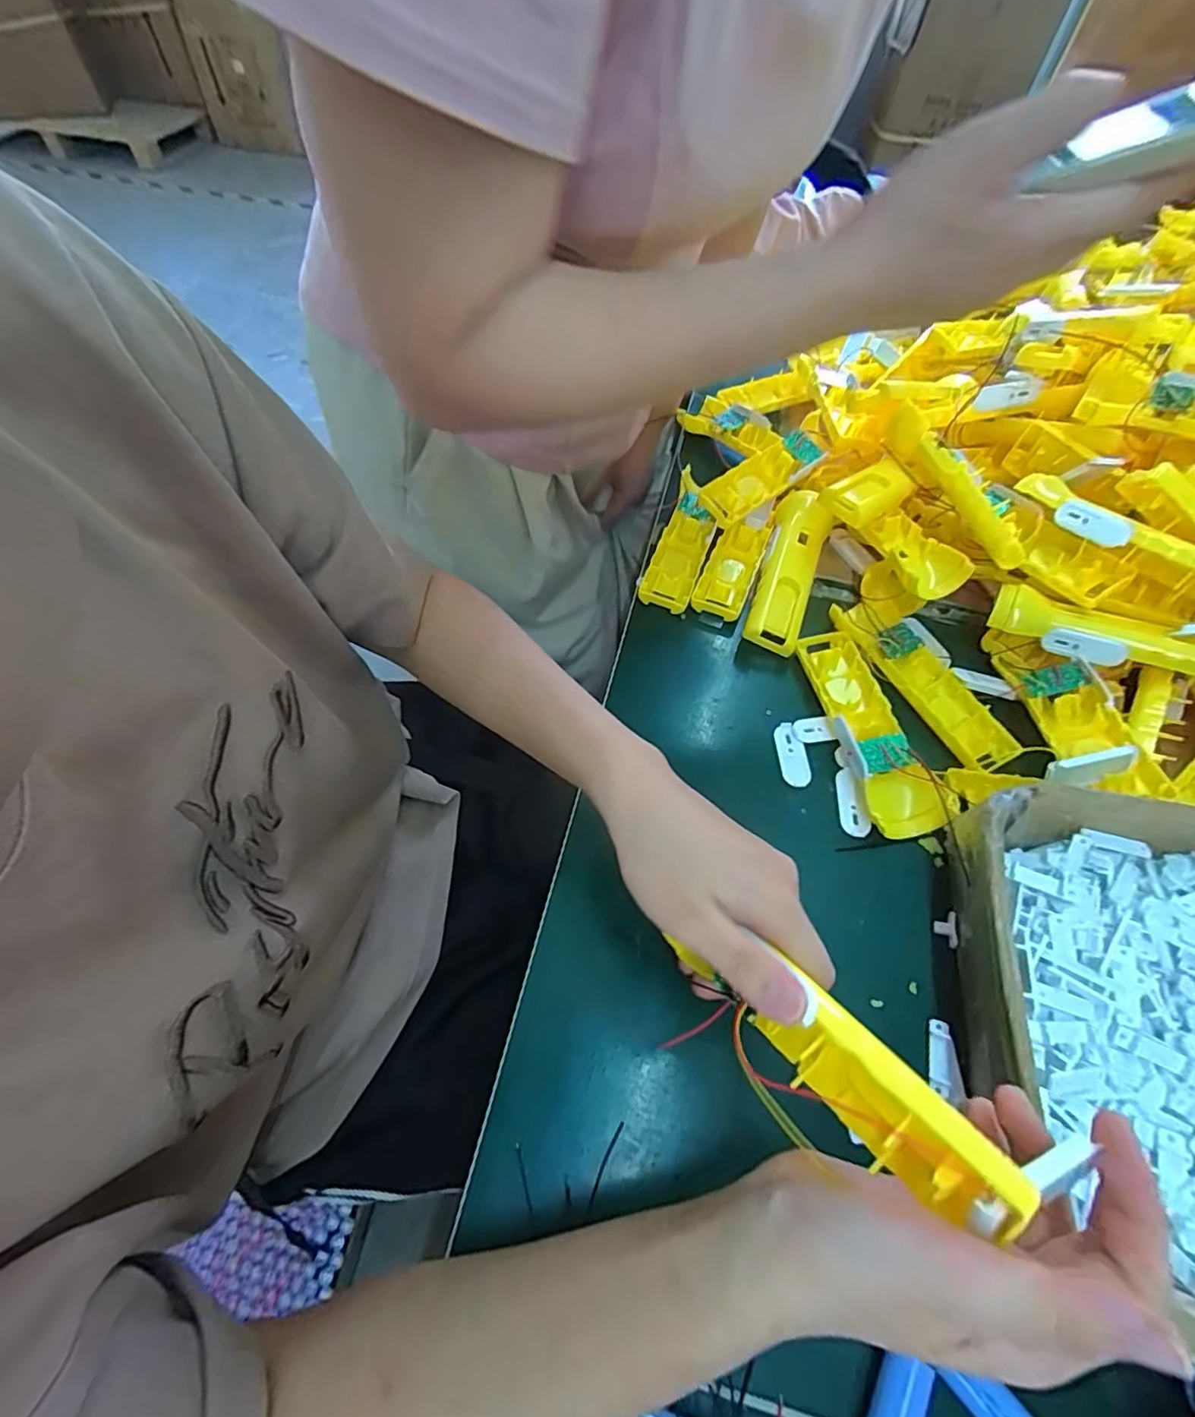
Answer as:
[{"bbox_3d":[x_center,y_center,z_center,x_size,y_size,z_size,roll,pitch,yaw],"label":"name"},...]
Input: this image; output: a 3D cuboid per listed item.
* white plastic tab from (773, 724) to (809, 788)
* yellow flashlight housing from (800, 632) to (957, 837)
[{"bbox_3d":[0.141,0.034,0.423,0.020,0.007,0.049,0,57,-2],"label":"white plastic tab"},{"bbox_3d":[0.191,0.010,0.421,0.043,0.034,0.163,-8,58,-7],"label":"yellow flashlight housing"}]

